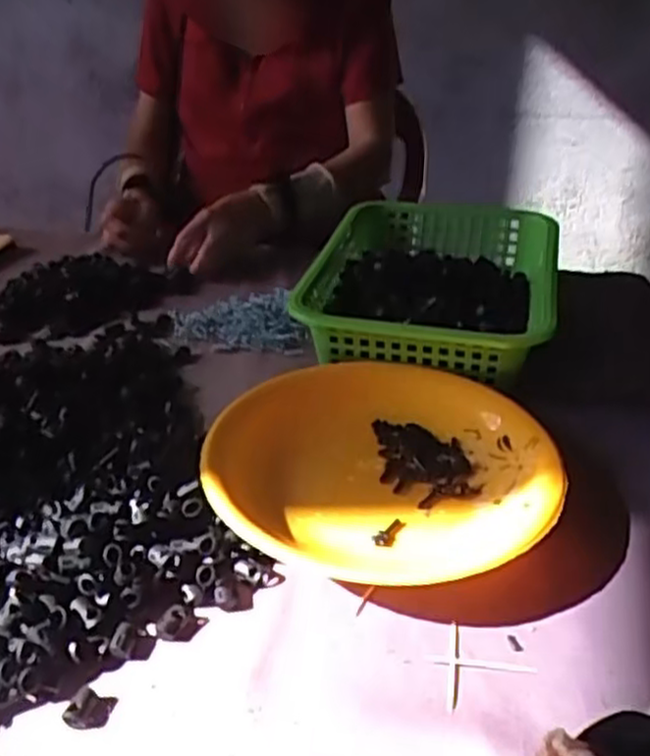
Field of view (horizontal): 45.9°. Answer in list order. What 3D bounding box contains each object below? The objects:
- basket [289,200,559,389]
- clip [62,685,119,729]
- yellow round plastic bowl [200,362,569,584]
[{"bbox_3d":[0.107,-0.094,0.773,0.230,0.079,0.338,6,32,12],"label":"basket"},{"bbox_3d":[-0.126,0.176,0.411,0.022,0.010,0.022,5,32,9],"label":"clip"},{"bbox_3d":[0.039,0.064,0.556,0.247,0.045,0.234,-1,32,0],"label":"yellow round plastic bowl"}]

